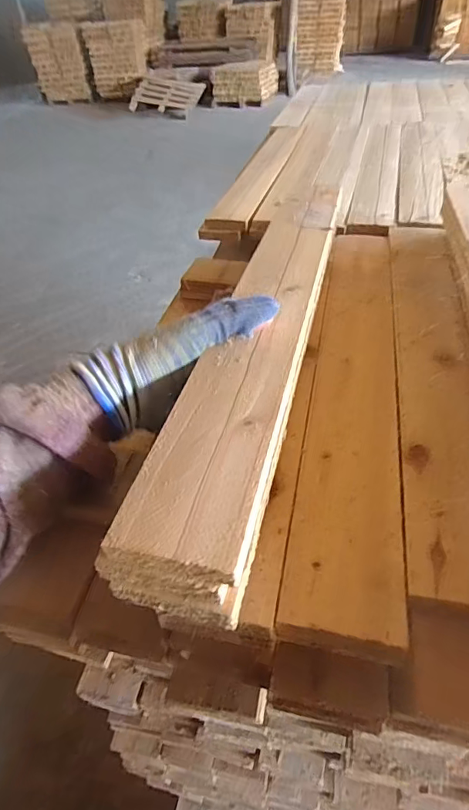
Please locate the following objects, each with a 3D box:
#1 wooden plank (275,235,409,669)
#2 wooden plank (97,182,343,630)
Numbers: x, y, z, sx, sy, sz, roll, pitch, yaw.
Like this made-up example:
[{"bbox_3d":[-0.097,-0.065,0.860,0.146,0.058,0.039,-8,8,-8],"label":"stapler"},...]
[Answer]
[{"bbox_3d":[0.103,-0.038,0.399,0.061,0.023,0.462,8,42,10],"label":"wooden plank"},{"bbox_3d":[0.030,-0.070,0.370,0.067,0.036,0.465,9,43,12],"label":"wooden plank"}]

